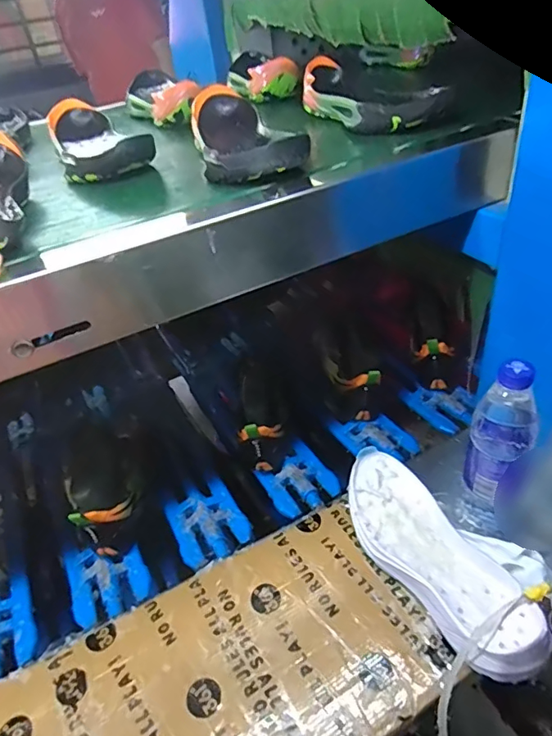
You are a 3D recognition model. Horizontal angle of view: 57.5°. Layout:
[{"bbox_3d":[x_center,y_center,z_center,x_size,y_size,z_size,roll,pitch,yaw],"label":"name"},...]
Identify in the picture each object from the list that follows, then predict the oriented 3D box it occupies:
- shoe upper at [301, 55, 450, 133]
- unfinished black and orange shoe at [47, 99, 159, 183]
[{"bbox_3d":[0.109,-0.348,0.650,0.070,0.051,0.278,-18,41,-15],"label":"shoe upper"},{"bbox_3d":[-0.234,-0.289,0.648,0.095,0.055,0.260,-22,42,-19],"label":"unfinished black and orange shoe"}]

